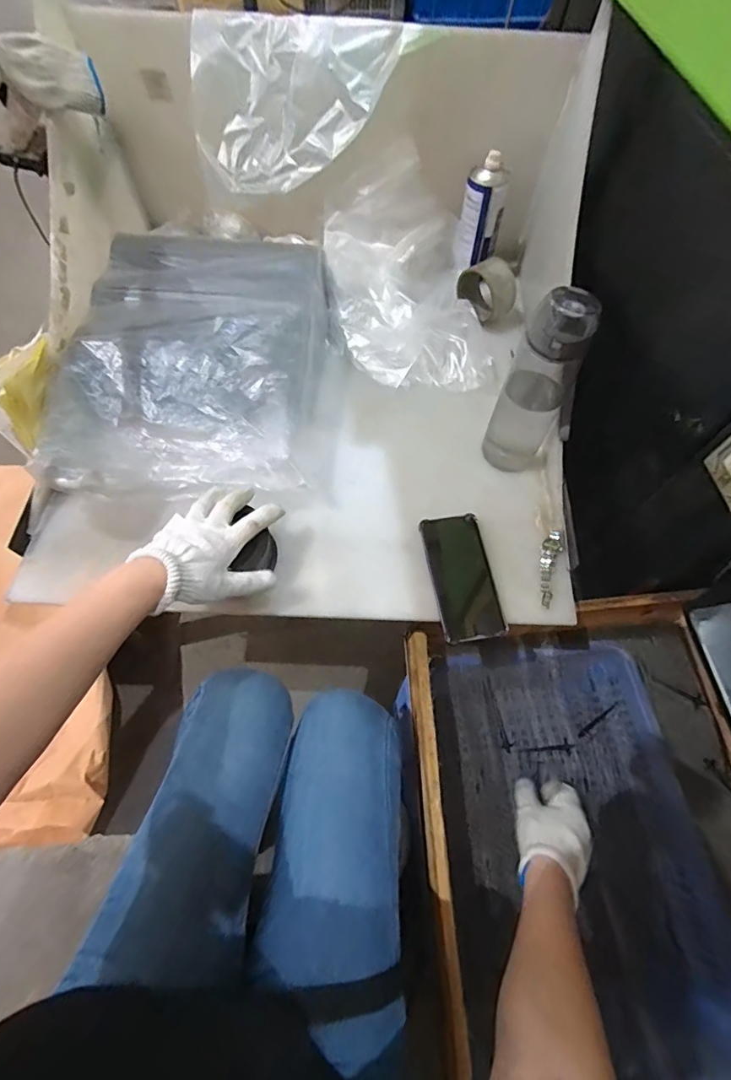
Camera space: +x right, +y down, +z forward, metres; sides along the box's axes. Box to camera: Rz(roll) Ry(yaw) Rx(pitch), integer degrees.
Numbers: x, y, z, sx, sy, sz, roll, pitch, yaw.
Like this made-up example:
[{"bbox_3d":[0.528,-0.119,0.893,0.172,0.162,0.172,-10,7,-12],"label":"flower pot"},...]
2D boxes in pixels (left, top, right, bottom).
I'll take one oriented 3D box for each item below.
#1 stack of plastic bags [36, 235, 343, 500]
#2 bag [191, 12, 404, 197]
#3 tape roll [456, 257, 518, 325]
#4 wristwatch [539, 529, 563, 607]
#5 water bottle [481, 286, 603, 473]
[{"bbox_3d":[-0.213,-0.253,0.665,0.343,0.106,0.404,1,64,-2],"label":"stack of plastic bags"},{"bbox_3d":[-0.089,-0.565,0.617,0.252,0.133,0.114,-11,65,-8],"label":"bag"},{"bbox_3d":[0.190,-0.389,0.733,0.054,0.067,0.086,-33,69,-17],"label":"tape roll"},{"bbox_3d":[0.225,0.034,0.582,0.023,0.017,0.097,17,64,6],"label":"wristwatch"},{"bbox_3d":[0.199,-0.175,0.554,0.071,0.223,0.064,27,66,10],"label":"water bottle"}]

